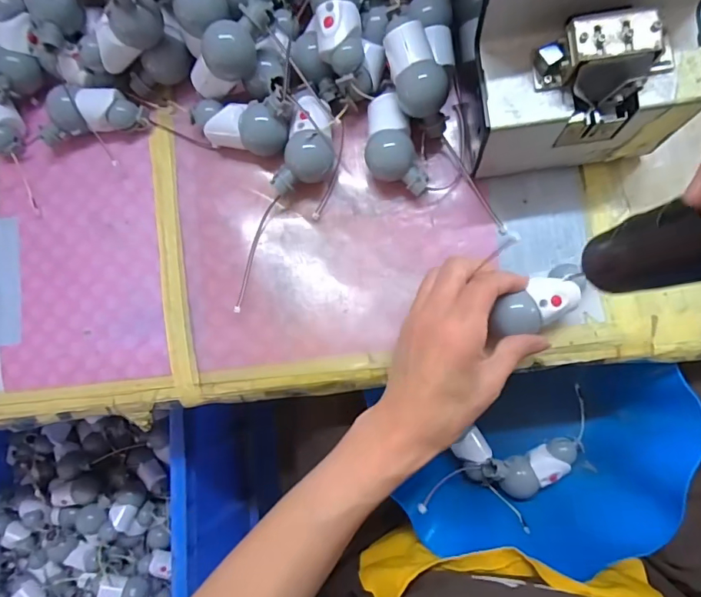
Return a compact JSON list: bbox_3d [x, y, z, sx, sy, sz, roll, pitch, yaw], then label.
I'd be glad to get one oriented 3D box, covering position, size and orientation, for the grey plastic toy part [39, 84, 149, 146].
[{"bbox_3d":[-0.210,-0.152,0.369,0.082,0.028,0.038,-8,87,6],"label":"grey plastic toy part"}]

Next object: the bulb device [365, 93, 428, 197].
[{"bbox_3d":[0.029,-0.110,0.338,0.035,0.029,0.074,-19,85,5],"label":"bulb device"}]

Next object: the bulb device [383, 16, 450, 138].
[{"bbox_3d":[0.047,-0.156,0.318,0.033,0.030,0.082,-23,106,5],"label":"bulb device"}]

